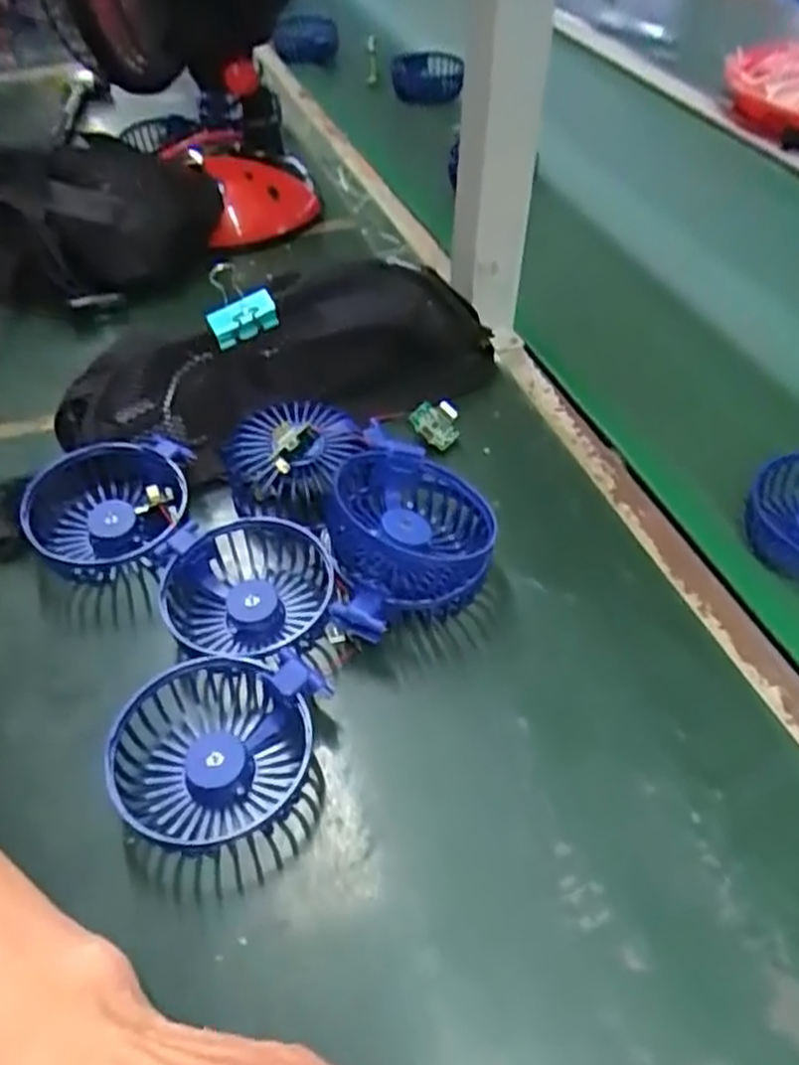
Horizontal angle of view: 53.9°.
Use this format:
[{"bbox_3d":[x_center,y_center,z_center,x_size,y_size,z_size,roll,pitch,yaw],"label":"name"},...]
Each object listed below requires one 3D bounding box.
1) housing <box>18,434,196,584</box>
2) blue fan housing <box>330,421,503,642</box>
[{"bbox_3d":[-0.175,-0.014,0.465,0.101,0.041,0.092,-1,49,1],"label":"housing"},{"bbox_3d":[0.006,0.004,0.431,0.089,0.054,0.114,-6,49,-3],"label":"blue fan housing"}]

